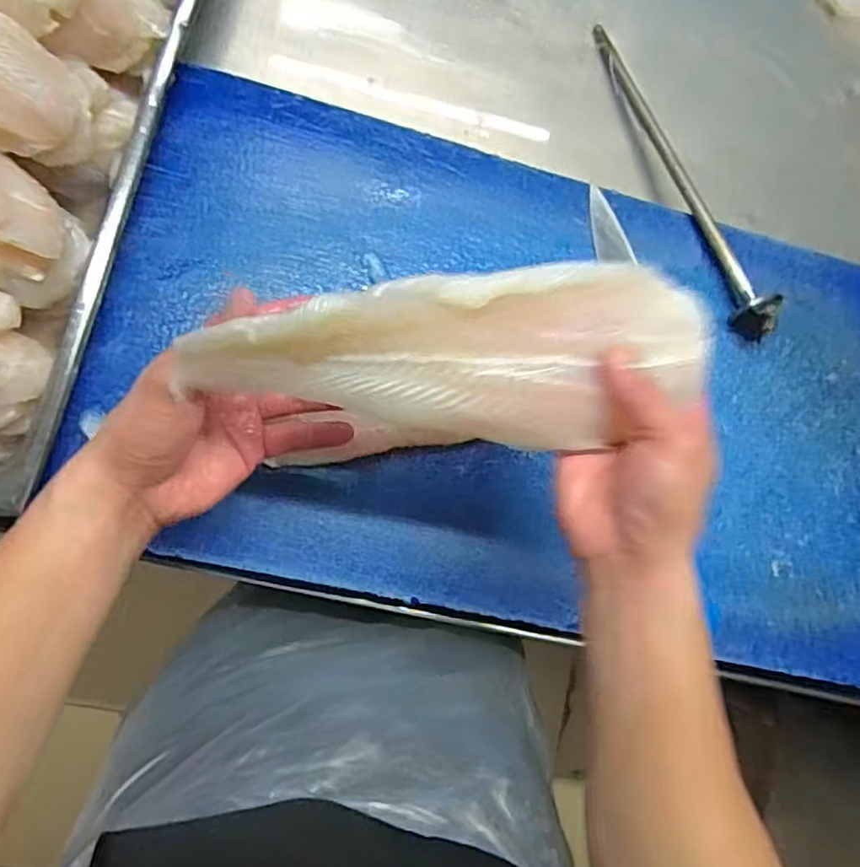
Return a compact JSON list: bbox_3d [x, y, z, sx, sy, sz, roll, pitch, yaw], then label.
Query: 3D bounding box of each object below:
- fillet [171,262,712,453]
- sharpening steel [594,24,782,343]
[{"bbox_3d":[0.018,-0.037,0.334,0.264,0.047,0.087,-4,87,-14],"label":"fillet"},{"bbox_3d":[0.227,-0.231,0.569,0.029,0.063,0.319,-20,89,-10],"label":"sharpening steel"}]

